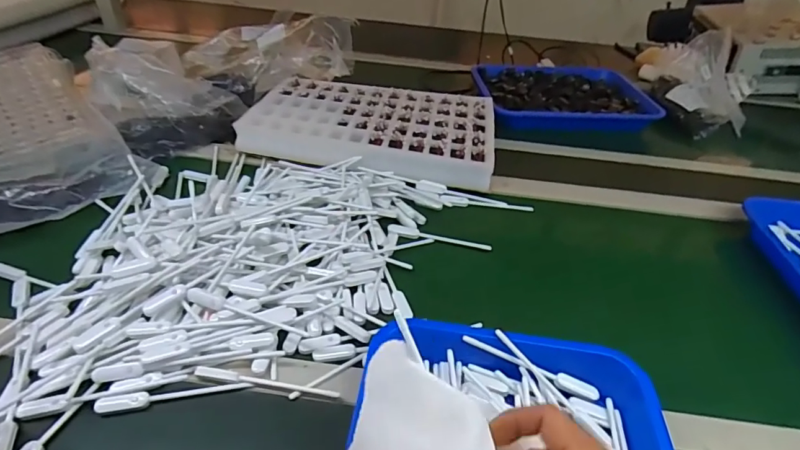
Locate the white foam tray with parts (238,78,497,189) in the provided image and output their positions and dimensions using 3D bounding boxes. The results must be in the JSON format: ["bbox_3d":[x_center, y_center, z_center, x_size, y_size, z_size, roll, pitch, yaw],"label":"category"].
[{"bbox_3d":[-0.046,-0.187,0.821,0.419,0.037,0.281,7,40,2],"label":"white foam tray with parts"}]

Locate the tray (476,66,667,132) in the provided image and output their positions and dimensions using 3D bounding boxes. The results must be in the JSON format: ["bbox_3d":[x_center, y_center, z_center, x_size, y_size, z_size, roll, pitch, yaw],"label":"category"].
[{"bbox_3d":[0.344,-0.281,0.984,0.350,0.046,0.276,-2,40,-8],"label":"tray"}]

